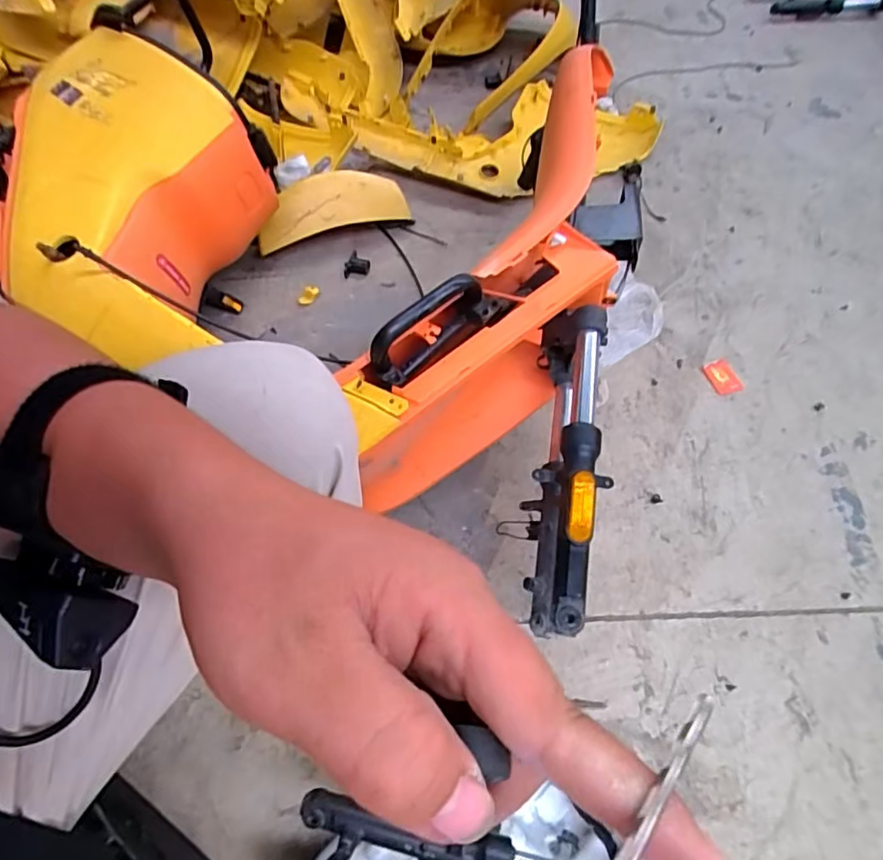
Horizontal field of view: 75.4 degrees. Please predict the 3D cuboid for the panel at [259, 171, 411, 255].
[{"bbox_3d":[-0.212,-0.417,1.096,0.293,0.109,0.078,-20,59,-13],"label":"panel"}]

